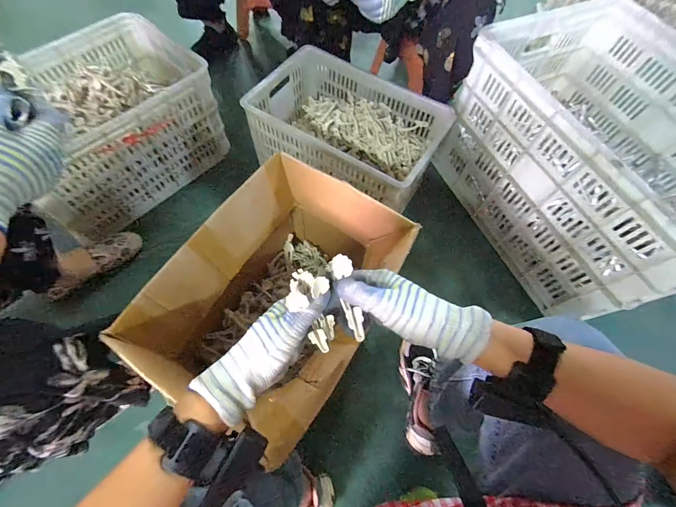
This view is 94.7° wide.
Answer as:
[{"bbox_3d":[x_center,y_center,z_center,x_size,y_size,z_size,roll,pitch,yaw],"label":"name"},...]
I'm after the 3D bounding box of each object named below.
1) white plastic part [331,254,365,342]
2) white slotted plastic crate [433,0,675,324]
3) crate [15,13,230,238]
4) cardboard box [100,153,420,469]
[{"bbox_3d":[0.011,0.045,0.323,0.020,0.022,0.092,-15,103,-9],"label":"white plastic part"},{"bbox_3d":[0.653,-0.231,0.807,0.475,0.406,0.656,-19,67,-11],"label":"white slotted plastic crate"},{"bbox_3d":[-0.626,-0.350,0.871,0.366,0.271,0.511,35,68,13],"label":"crate"},{"bbox_3d":[-0.095,0.087,0.596,0.303,0.317,0.383,26,67,9],"label":"cardboard box"}]

